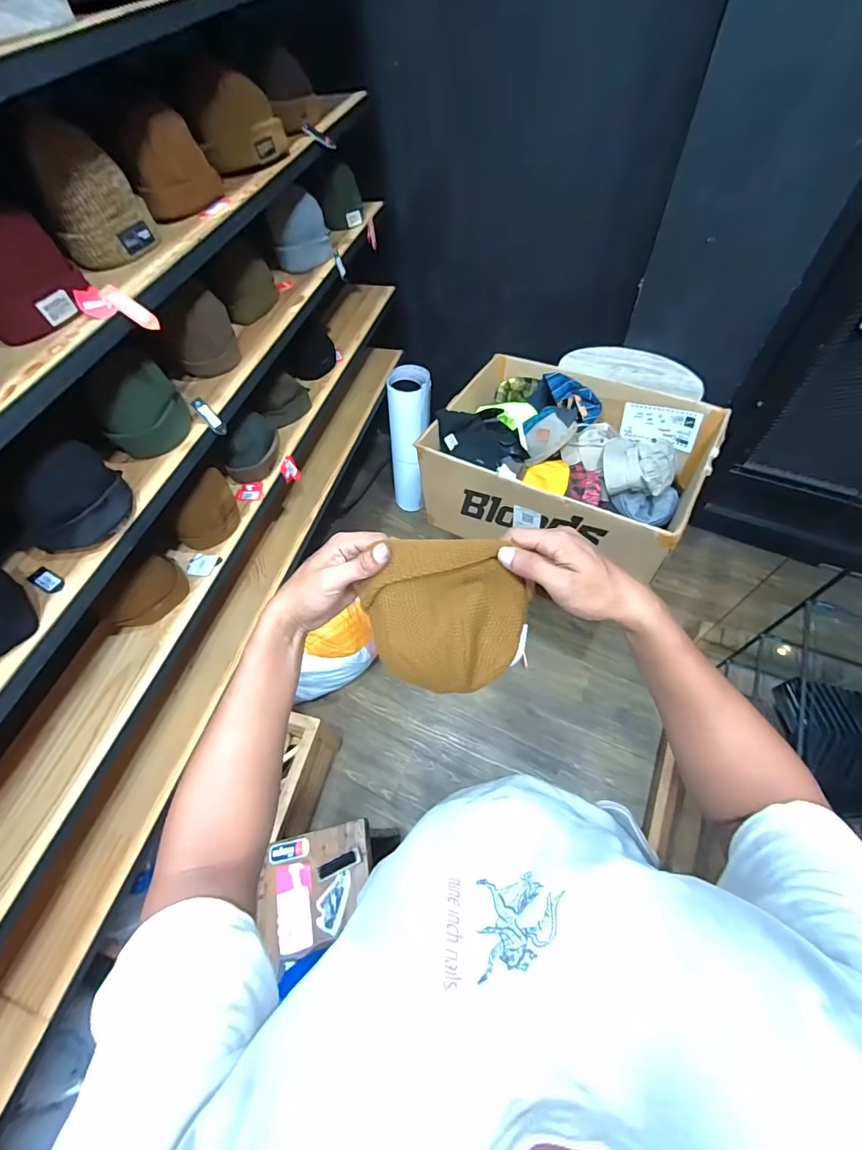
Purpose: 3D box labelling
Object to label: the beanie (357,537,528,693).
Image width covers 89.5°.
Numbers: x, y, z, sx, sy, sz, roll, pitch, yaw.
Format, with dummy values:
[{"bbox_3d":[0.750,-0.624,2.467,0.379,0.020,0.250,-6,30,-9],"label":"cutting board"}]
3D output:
[{"bbox_3d":[0.016,0.035,0.397,0.143,0.035,0.133,-2,99,-4],"label":"beanie"}]

